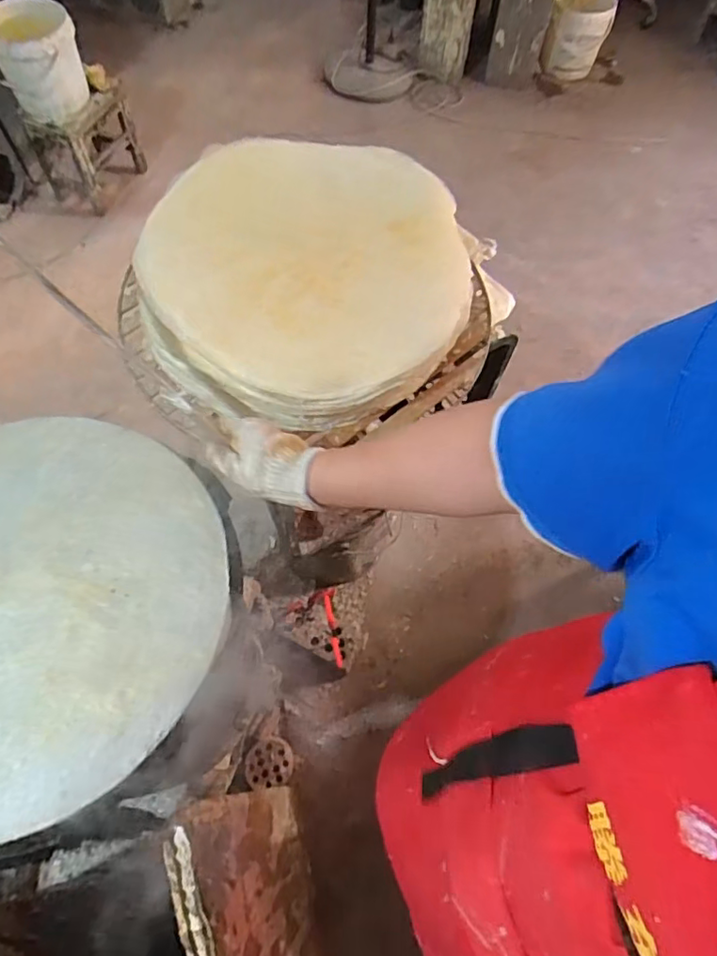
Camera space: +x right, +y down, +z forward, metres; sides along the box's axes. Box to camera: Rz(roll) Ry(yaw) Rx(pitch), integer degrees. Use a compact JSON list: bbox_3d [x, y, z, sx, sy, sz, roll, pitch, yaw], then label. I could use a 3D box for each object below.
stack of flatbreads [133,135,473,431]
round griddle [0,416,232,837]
[{"bbox_3d":[-0.058,-0.256,0.704,0.372,0.099,0.387,18,64,6],"label":"stack of flatbreads"},{"bbox_3d":[-0.315,0.108,0.526,0.368,0.018,0.370,1,63,-2],"label":"round griddle"}]

